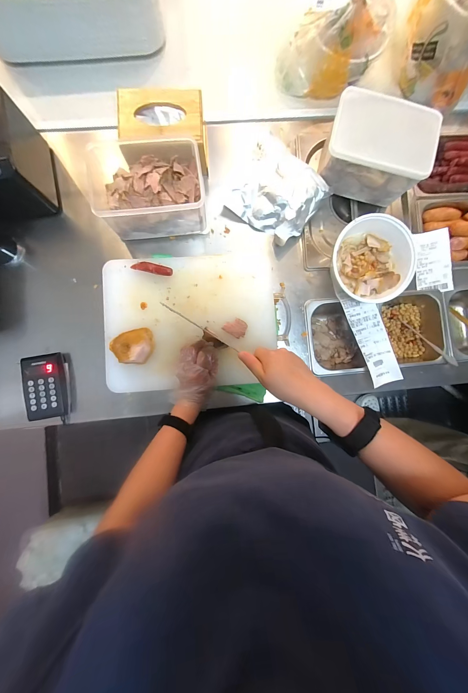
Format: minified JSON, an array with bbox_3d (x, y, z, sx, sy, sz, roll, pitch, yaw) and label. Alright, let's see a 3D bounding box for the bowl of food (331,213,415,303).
[{"bbox_3d":[0.273,-0.170,0.511,0.152,0.100,0.157,0,87,-4],"label":"bowl of food"}]

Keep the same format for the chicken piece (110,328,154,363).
[{"bbox_3d":[-0.201,0.001,0.490,0.079,0.036,0.066,-2,87,-4],"label":"chicken piece"}]

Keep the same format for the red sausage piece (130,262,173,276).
[{"bbox_3d":[-0.169,-0.161,0.504,0.082,0.019,0.020,15,86,-3],"label":"red sausage piece"}]

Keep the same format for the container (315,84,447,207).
[{"bbox_3d":[0.284,-0.400,0.514,0.194,0.127,0.124,13,86,-4],"label":"container"}]

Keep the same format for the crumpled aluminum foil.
[{"bbox_3d":[0.086,-0.344,0.535,0.200,0.059,0.169,38,85,-1],"label":"crumpled aluminum foil"}]

